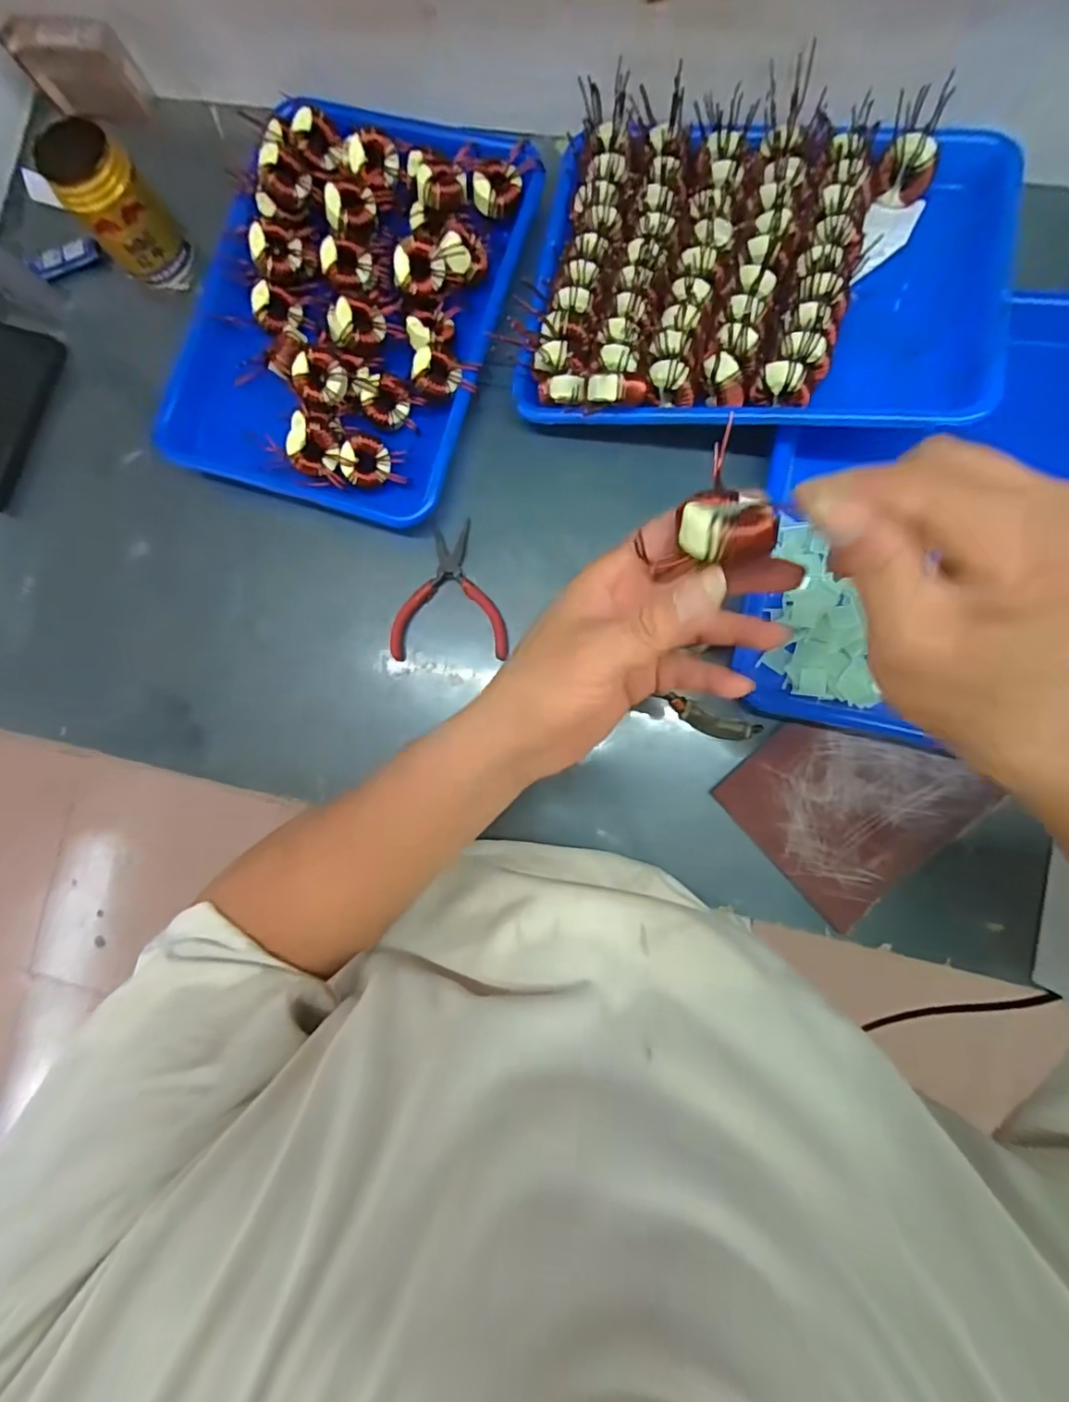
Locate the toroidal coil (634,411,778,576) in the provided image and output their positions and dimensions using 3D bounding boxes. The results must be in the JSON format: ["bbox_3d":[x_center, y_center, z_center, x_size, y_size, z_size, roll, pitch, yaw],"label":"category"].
[{"bbox_3d":[0.081,-0.089,0.233,0.037,0.023,0.059,-5,91,9],"label":"toroidal coil"}]

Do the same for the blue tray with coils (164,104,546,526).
[{"bbox_3d":[-0.155,-0.322,0.440,0.251,0.039,0.322,18,88,7],"label":"blue tray with coils"}]

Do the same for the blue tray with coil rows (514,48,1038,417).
[{"bbox_3d":[0.156,-0.316,0.392,0.315,0.064,0.244,8,87,6],"label":"blue tray with coil rows"}]

